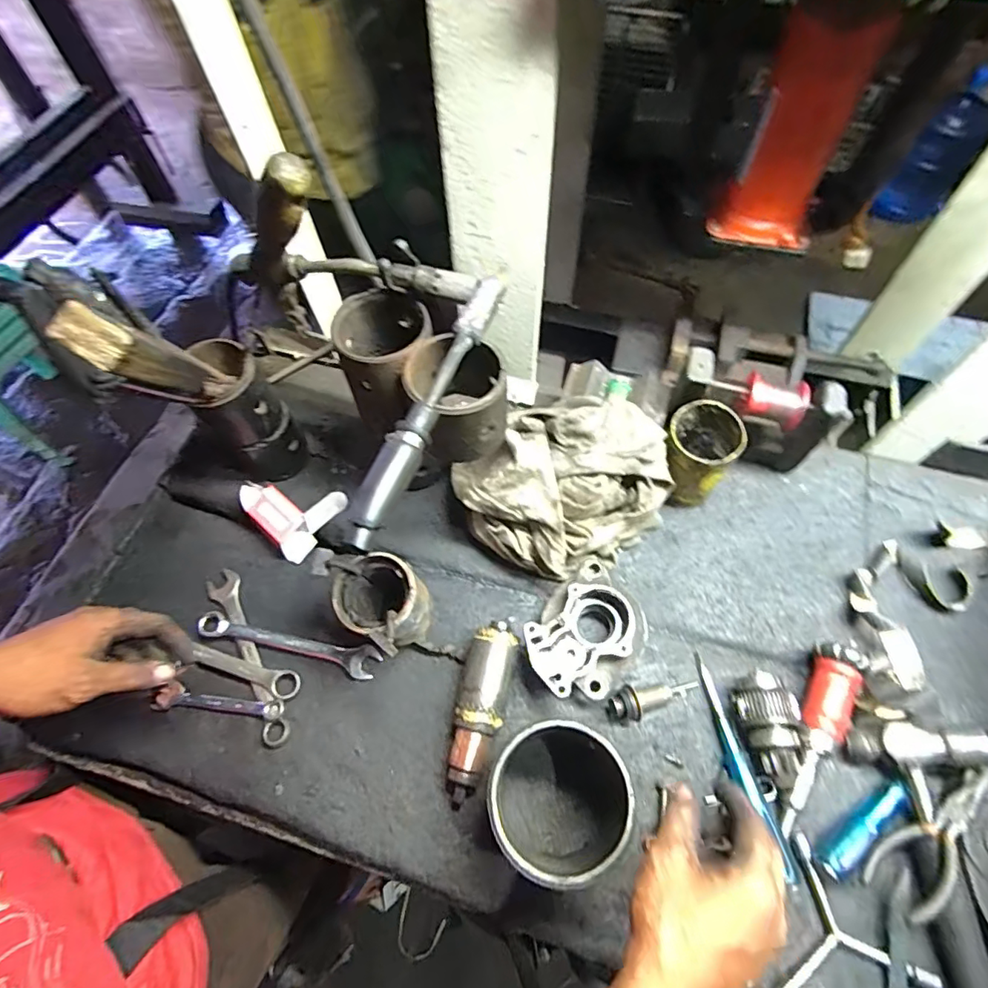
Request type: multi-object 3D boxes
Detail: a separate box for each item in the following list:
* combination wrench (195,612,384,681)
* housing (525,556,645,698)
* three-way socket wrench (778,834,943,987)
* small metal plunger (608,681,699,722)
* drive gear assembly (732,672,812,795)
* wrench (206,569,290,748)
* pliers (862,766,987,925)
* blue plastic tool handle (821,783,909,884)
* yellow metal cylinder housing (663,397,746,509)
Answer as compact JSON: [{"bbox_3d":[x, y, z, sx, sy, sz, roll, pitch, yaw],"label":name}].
[{"bbox_3d":[-0.220,0.162,0.568,0.196,0.011,0.034,11,63,4],"label":"combination wrench"},{"bbox_3d":[0.094,0.142,0.537,0.136,0.060,0.103,-40,67,-18],"label":"housing"},{"bbox_3d":[0.295,0.367,0.430,0.113,0.012,0.115,20,63,13],"label":"three-way socket wrench"},{"bbox_3d":[0.160,0.202,0.527,0.092,0.030,0.030,-13,61,-5],"label":"small metal plunger"},{"bbox_3d":[0.259,0.219,0.496,0.054,0.047,0.092,-16,61,-6],"label":"drive gear assembly"},{"bbox_3d":[-0.265,0.171,0.565,0.035,0.016,0.201,-26,63,-12],"label":"wrench"},{"bbox_3d":[0.372,0.281,0.442,0.149,0.012,0.049,-36,31,-17],"label":"pliers"},{"bbox_3d":[0.323,0.290,0.461,0.108,0.024,0.021,-34,65,-16],"label":"blue plastic tool handle"},{"bbox_3d":[0.223,-0.039,0.594,0.071,0.118,0.083,20,63,13],"label":"yellow metal cylinder housing"}]

